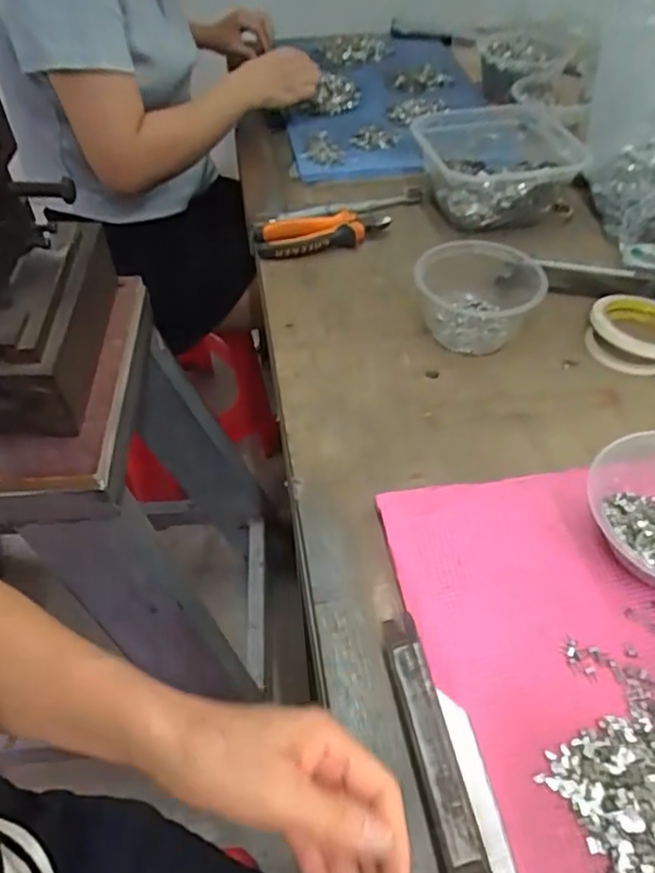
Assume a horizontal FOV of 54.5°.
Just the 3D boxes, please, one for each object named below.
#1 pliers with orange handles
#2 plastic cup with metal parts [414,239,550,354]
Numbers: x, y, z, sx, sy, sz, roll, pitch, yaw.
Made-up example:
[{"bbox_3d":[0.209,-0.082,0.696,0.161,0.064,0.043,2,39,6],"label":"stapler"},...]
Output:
[{"bbox_3d":[-0.005,-0.229,0.713,0.153,0.025,0.069,-7,48,-2],"label":"pliers with orange handles"},{"bbox_3d":[0.144,-0.141,0.605,0.112,0.059,0.112,-2,48,2],"label":"plastic cup with metal parts"}]

